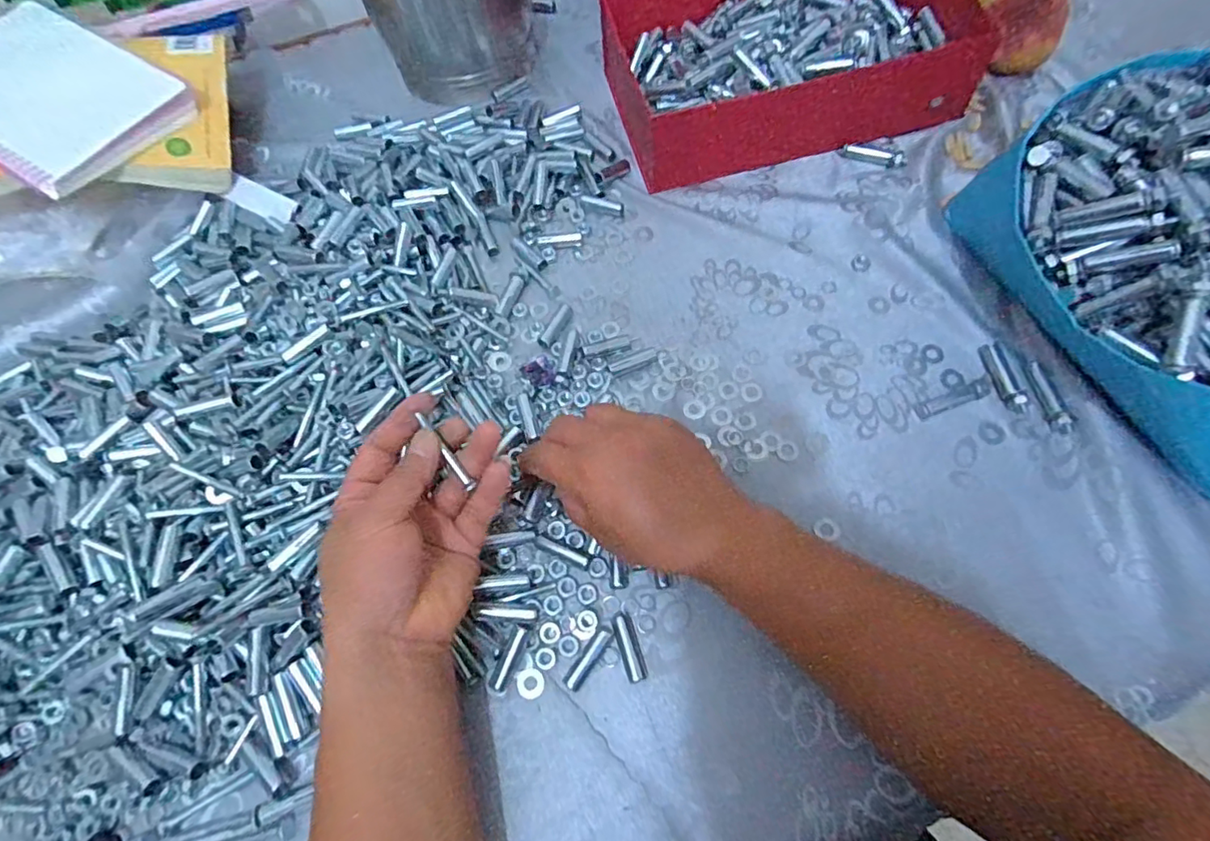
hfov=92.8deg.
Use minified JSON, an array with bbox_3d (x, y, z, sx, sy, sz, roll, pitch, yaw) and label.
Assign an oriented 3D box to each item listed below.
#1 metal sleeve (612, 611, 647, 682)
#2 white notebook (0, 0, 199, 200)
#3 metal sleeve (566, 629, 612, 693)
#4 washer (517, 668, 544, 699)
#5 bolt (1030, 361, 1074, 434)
[{"bbox_3d":[0.014,0.139,0.356,0.011,0.009,0.041,-18,65,-5],"label":"metal sleeve"},{"bbox_3d":[-0.498,-0.290,0.509,0.214,0.021,0.146,31,72,10],"label":"white notebook"},{"bbox_3d":[-0.010,0.147,0.354,0.008,0.006,0.040,32,71,17],"label":"metal sleeve"},{"bbox_3d":[-0.046,0.162,0.354,0.016,0.004,0.017,-1,65,3],"label":"washer"},{"bbox_3d":[0.313,-0.017,0.406,0.013,0.007,0.055,-6,65,1],"label":"bolt"}]

